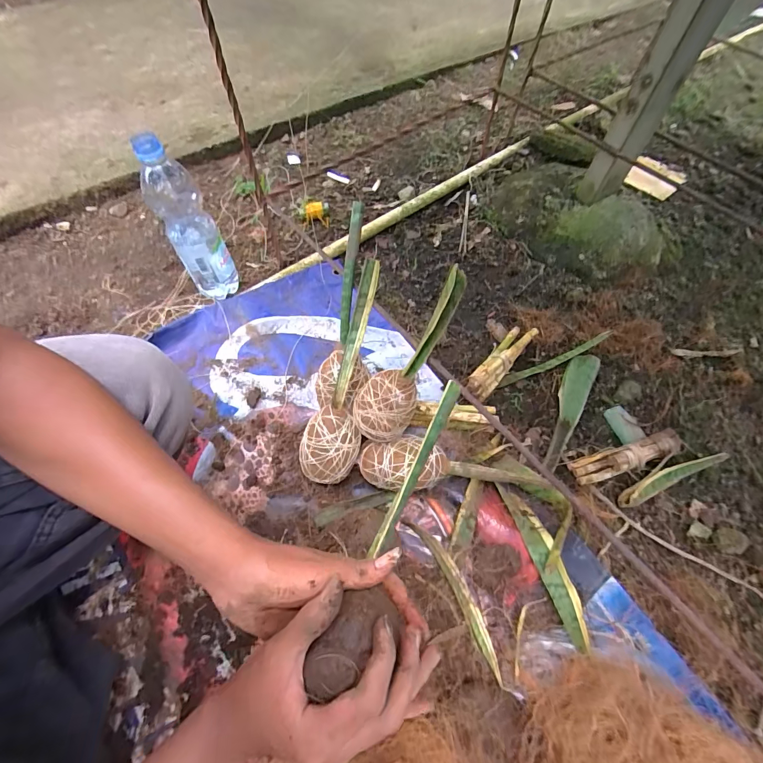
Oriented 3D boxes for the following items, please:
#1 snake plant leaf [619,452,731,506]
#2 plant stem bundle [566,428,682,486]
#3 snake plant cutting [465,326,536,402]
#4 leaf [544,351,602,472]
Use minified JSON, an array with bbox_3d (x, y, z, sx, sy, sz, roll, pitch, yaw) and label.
[{"bbox_3d":[0.369,0.121,0.496,0.166,0.018,0.023,-20,64,-13],"label":"snake plant leaf"},{"bbox_3d":[0.310,0.096,0.491,0.142,0.023,0.031,-14,63,-11],"label":"plant stem bundle"},{"bbox_3d":[0.170,-0.029,0.564,0.036,0.034,0.146,37,65,16],"label":"snake plant cutting"},{"bbox_3d":[0.258,0.036,0.535,0.039,0.017,0.203,28,63,12],"label":"leaf"}]

